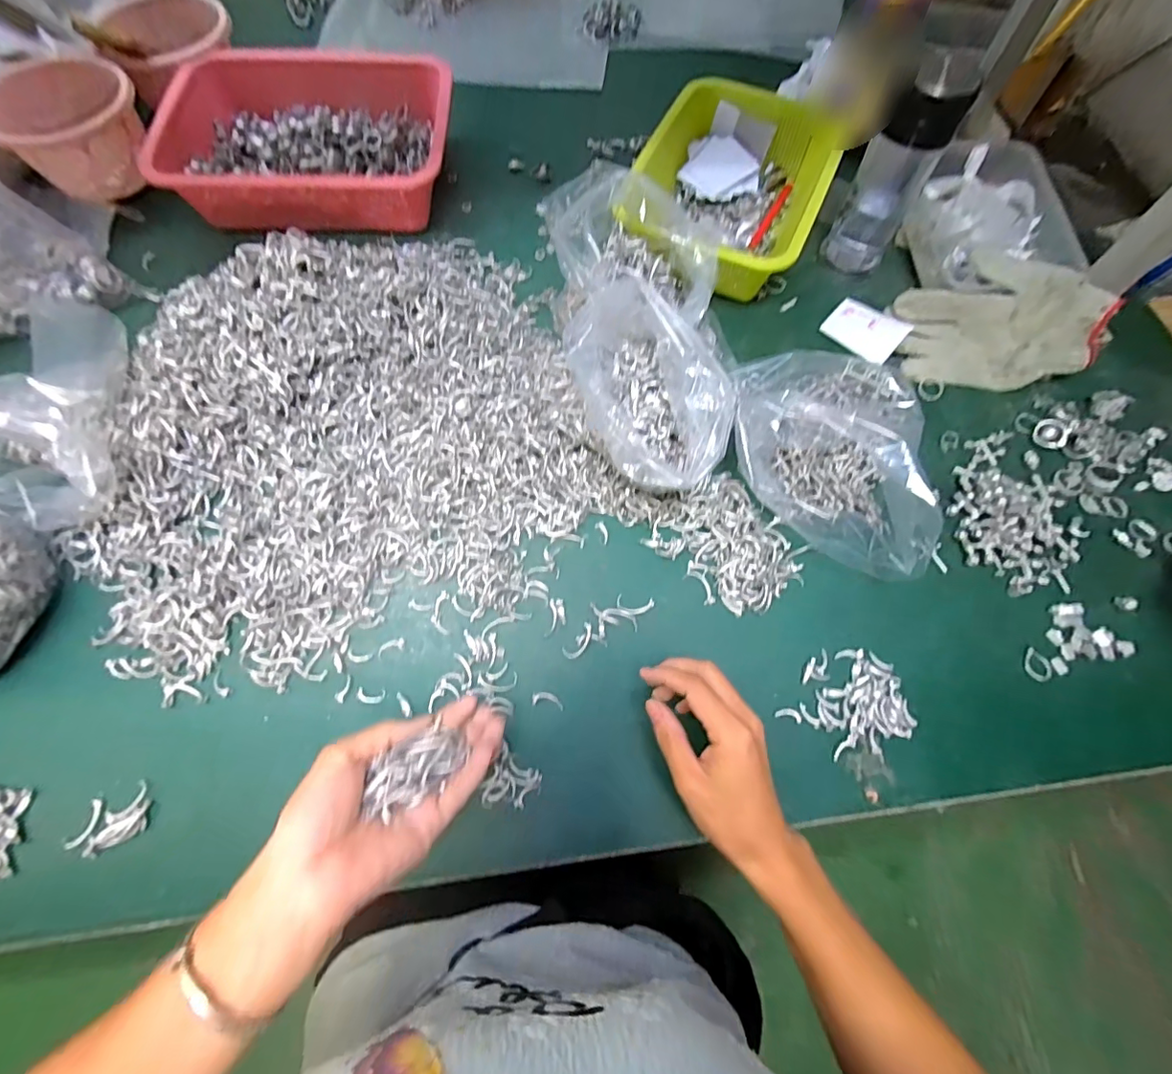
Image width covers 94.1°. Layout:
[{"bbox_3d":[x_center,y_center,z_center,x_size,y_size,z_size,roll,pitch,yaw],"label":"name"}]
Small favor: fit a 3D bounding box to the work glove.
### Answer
[{"bbox_3d":[0.413,-0.226,0.546,0.177,0.064,0.140,6,67,1],"label":"work glove"}]

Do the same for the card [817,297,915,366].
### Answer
[{"bbox_3d":[0.294,-0.219,0.575,0.075,0.005,0.056,41,83,22],"label":"card"}]

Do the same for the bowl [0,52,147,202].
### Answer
[{"bbox_3d":[-0.558,-0.447,0.606,0.136,0.097,0.153,-34,72,-14],"label":"bowl"}]

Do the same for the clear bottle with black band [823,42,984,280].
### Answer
[{"bbox_3d":[0.295,-0.347,0.531,0.064,0.174,0.061,27,69,10],"label":"clear bottle with black band"}]

